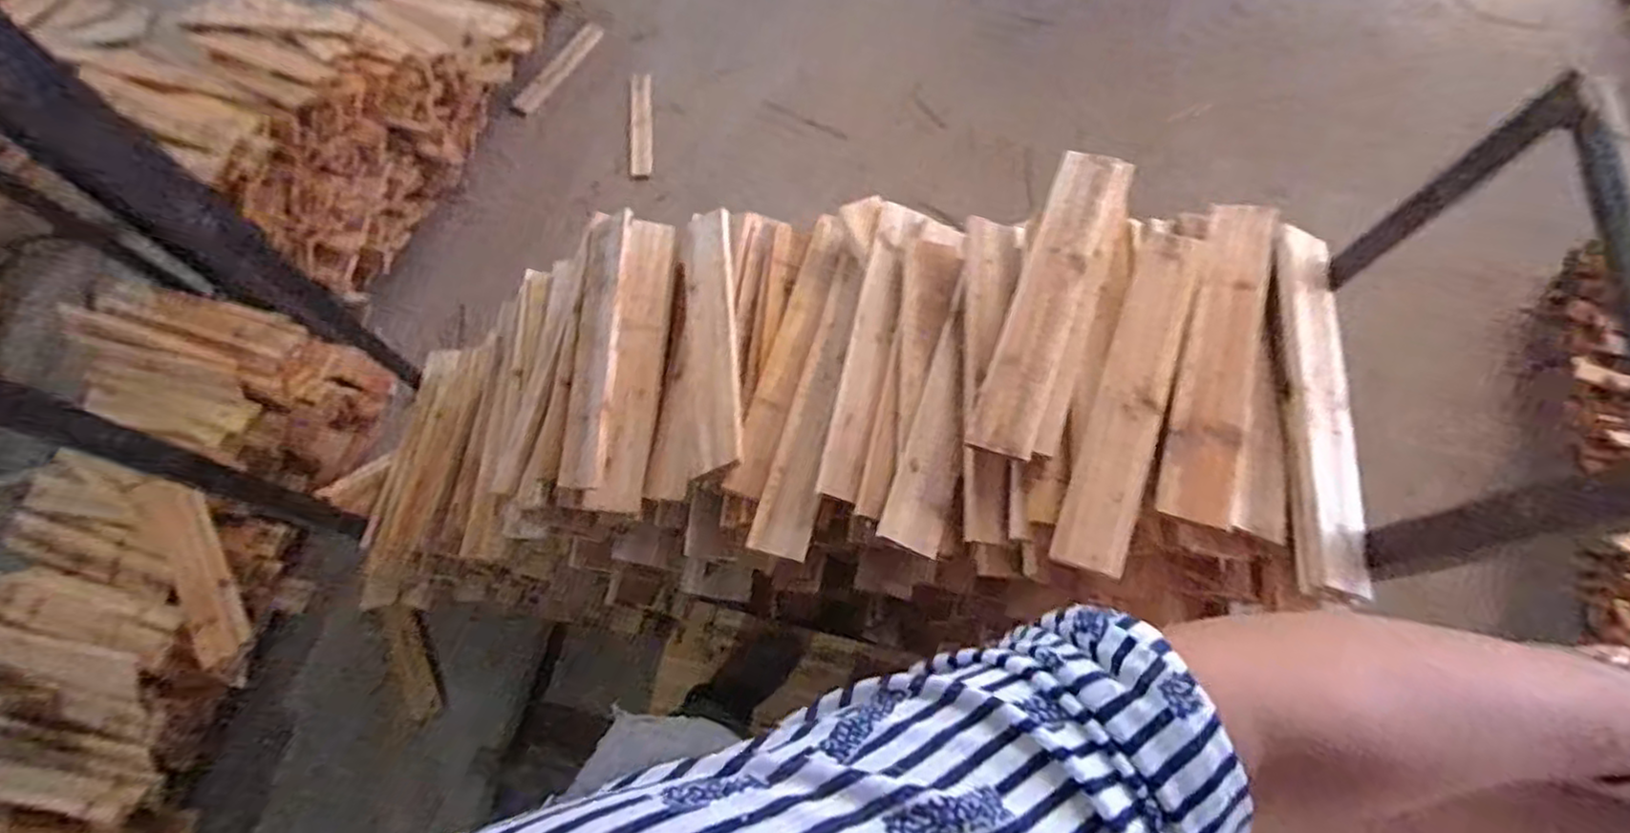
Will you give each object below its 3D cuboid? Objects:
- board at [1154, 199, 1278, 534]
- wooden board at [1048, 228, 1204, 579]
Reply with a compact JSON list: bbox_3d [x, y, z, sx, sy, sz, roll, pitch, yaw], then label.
[{"bbox_3d":[0.548,-0.093,0.956,0.087,0.017,0.505,12,65,26],"label":"board"},{"bbox_3d":[0.433,-0.038,0.961,0.086,0.021,0.531,16,67,22],"label":"wooden board"}]

